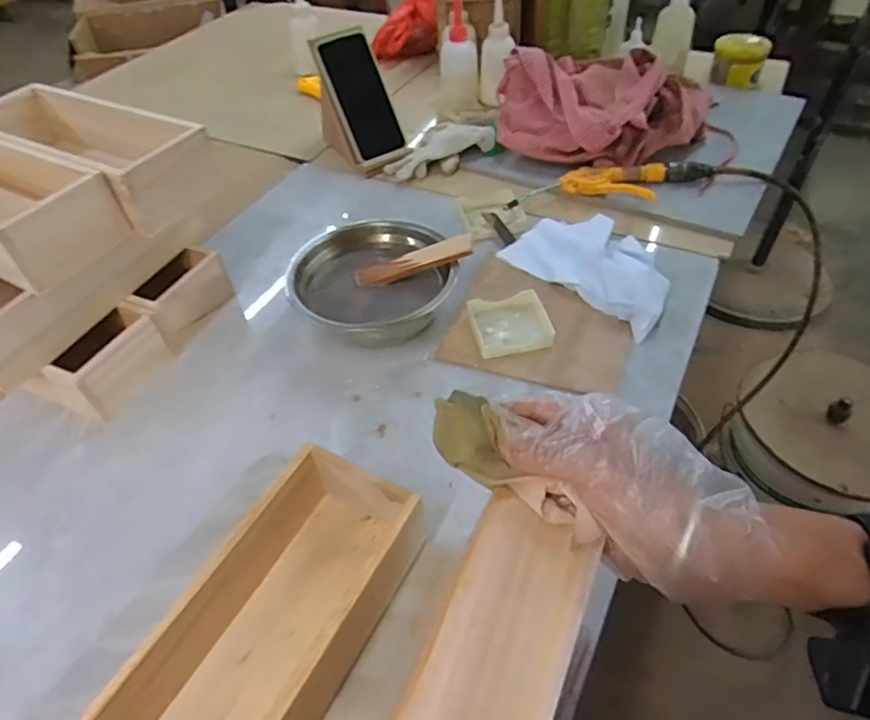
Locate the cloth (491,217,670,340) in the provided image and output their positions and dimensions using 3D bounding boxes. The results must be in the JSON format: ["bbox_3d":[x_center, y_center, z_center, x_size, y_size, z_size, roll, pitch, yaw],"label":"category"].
[{"bbox_3d":[0.186,-0.114,0.642,0.128,0.030,0.195,-31,53,-22],"label":"cloth"}]

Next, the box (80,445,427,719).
[{"bbox_3d":[-0.114,0.190,0.369,0.097,0.079,0.259,21,52,21],"label":"box"}]

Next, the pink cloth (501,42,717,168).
[{"bbox_3d":[0.235,-0.355,0.805,0.286,0.094,0.183,4,48,7],"label":"pink cloth"}]

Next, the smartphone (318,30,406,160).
[{"bbox_3d":[-0.101,-0.375,0.827,0.074,0.162,0.015,-28,16,-19],"label":"smartphone"}]

